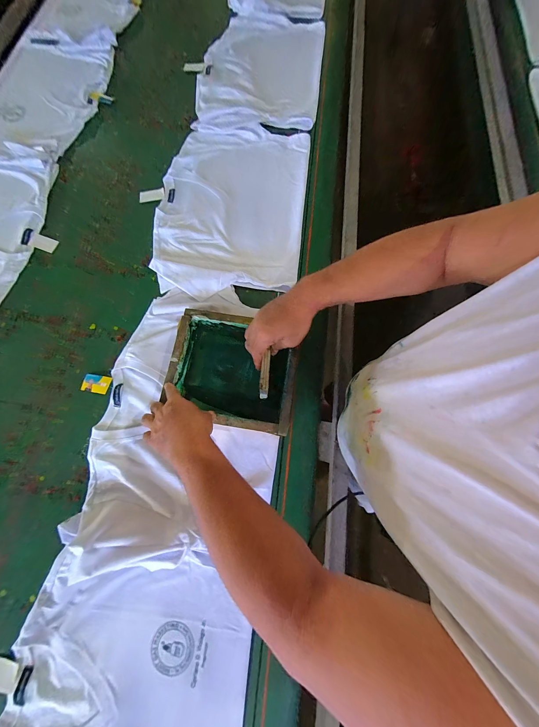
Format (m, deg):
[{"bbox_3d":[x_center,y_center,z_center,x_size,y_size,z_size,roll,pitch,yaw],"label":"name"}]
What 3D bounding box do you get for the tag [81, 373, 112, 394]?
[{"bbox_3d":[-0.385,0.044,0.563,0.062,0.008,0.039,10,75,4],"label":"tag"}]

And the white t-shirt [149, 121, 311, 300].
[{"bbox_3d":[-0.099,-0.430,0.681,0.377,0.030,0.548,6,75,3],"label":"white t-shirt"}]

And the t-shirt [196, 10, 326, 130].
[{"bbox_3d":[-0.026,-0.967,0.831,0.380,0.024,0.548,6,75,3],"label":"t-shirt"}]

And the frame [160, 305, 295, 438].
[{"bbox_3d":[-0.081,0.013,0.549,0.251,0.054,0.230,10,75,4],"label":"frame"}]

